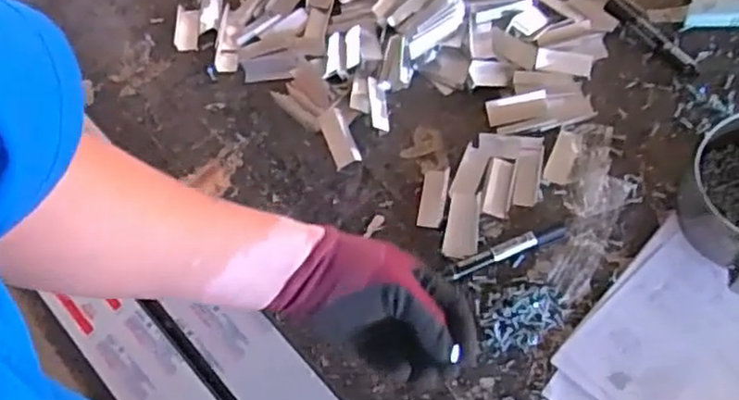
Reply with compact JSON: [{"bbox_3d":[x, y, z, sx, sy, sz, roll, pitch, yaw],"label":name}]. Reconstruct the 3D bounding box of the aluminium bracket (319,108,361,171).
[{"bbox_3d":[-0.036,-0.071,0.795,0.030,0.011,0.070,-21,78,-8],"label":"aluminium bracket"}]

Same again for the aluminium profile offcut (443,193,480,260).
[{"bbox_3d":[0.100,0.027,0.729,0.035,0.004,0.076,4,63,11],"label":"aluminium profile offcut"}]

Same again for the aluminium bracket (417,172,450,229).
[{"bbox_3d":[0.071,-0.002,0.760,0.027,0.007,0.071,7,64,12],"label":"aluminium bracket"}]

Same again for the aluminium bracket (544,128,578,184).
[{"bbox_3d":[0.217,-0.050,0.758,0.027,0.006,0.070,18,67,17],"label":"aluminium bracket"}]

